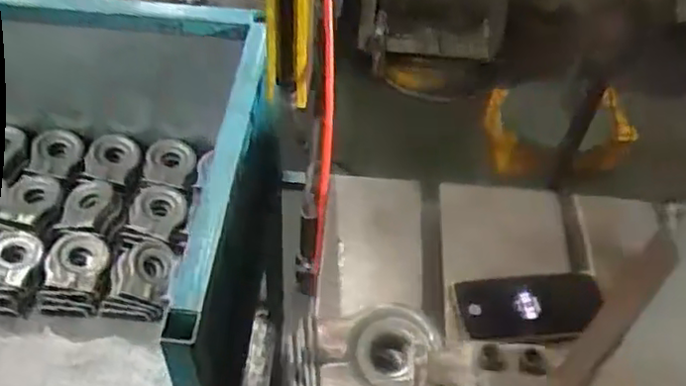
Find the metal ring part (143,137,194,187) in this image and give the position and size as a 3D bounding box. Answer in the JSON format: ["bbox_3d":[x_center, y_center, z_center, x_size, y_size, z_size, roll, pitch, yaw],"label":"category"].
[{"bbox_3d":[-0.332,-0.053,1.273,0.092,0.030,0.105,7,62,-9],"label":"metal ring part"}]

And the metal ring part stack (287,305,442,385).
[{"bbox_3d":[0.020,0.158,0.604,0.132,0.058,0.093,-5,49,-9],"label":"metal ring part stack"}]

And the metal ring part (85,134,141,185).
[{"bbox_3d":[-0.437,-0.069,1.247,0.093,0.037,0.105,12,49,6],"label":"metal ring part"}]

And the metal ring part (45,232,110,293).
[{"bbox_3d":[-0.454,0.115,1.125,0.097,0.019,0.112,6,48,1],"label":"metal ring part"}]

